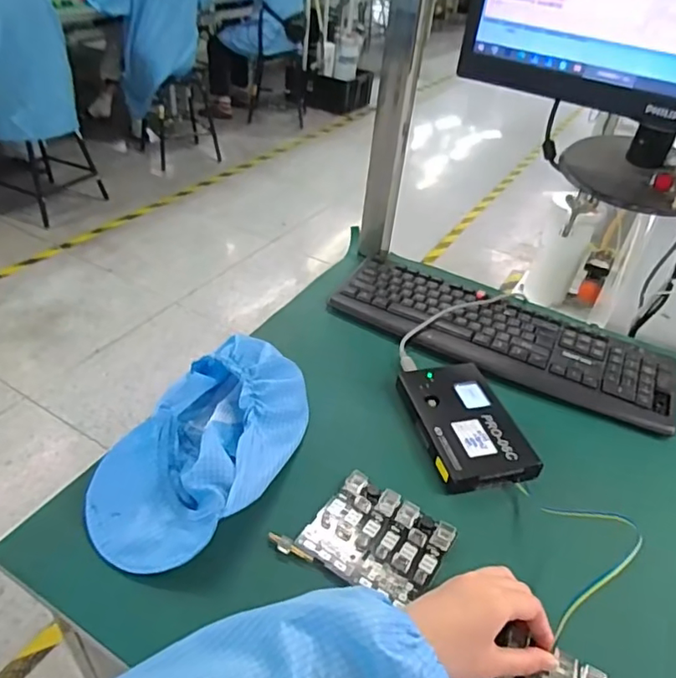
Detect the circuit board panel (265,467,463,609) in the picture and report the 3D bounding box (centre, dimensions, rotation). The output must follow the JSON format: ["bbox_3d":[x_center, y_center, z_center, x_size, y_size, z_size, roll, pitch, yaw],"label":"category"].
[{"bbox_3d":[0.028,0.178,0.495,0.127,0.013,0.101,24,42,21],"label":"circuit board panel"}]

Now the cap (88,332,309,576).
[{"bbox_3d":[-0.126,0.098,0.541,0.151,0.052,0.265,17,40,13],"label":"cap"}]

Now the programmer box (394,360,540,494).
[{"bbox_3d":[0.137,0.090,0.601,0.102,0.022,0.159,-8,41,-17],"label":"programmer box"}]

